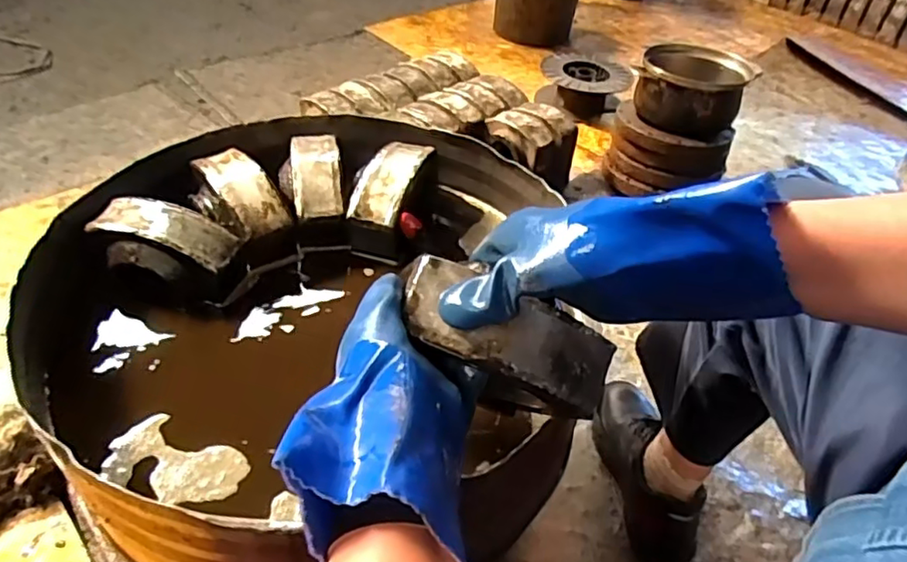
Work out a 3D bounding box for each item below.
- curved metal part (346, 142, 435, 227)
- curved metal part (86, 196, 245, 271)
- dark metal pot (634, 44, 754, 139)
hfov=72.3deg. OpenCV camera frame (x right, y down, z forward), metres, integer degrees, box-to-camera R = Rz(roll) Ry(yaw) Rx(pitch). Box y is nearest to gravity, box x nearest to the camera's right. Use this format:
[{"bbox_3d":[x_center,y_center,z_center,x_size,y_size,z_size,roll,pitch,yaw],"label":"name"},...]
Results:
[{"bbox_3d":[-0.076,-0.131,0.772,0.065,0.026,0.154,19,57,12],"label":"curved metal part"},{"bbox_3d":[-0.315,-0.057,0.680,0.151,0.033,0.061,13,43,6],"label":"curved metal part"},{"bbox_3d":[0.497,-0.406,1.316,0.212,0.126,0.209,16,44,9],"label":"dark metal pot"}]

